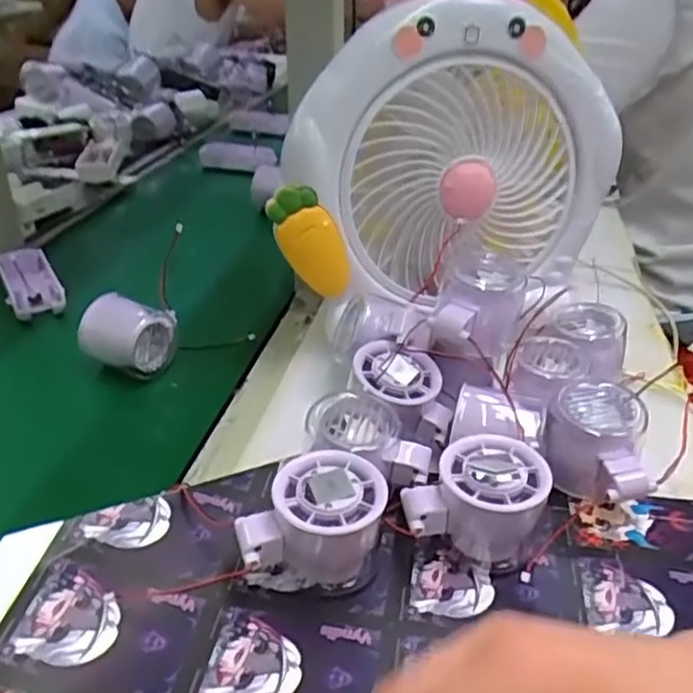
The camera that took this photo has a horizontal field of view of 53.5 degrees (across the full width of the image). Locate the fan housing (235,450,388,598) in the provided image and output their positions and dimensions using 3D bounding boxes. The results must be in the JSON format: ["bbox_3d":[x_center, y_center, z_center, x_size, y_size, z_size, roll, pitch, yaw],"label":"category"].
[{"bbox_3d":[-0.018,0.097,0.370,0.072,0.056,0.058,5,32,4],"label":"fan housing"}]

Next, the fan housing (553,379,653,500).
[{"bbox_3d":[0.158,0.064,0.432,0.062,0.057,0.074,12,33,15],"label":"fan housing"}]

